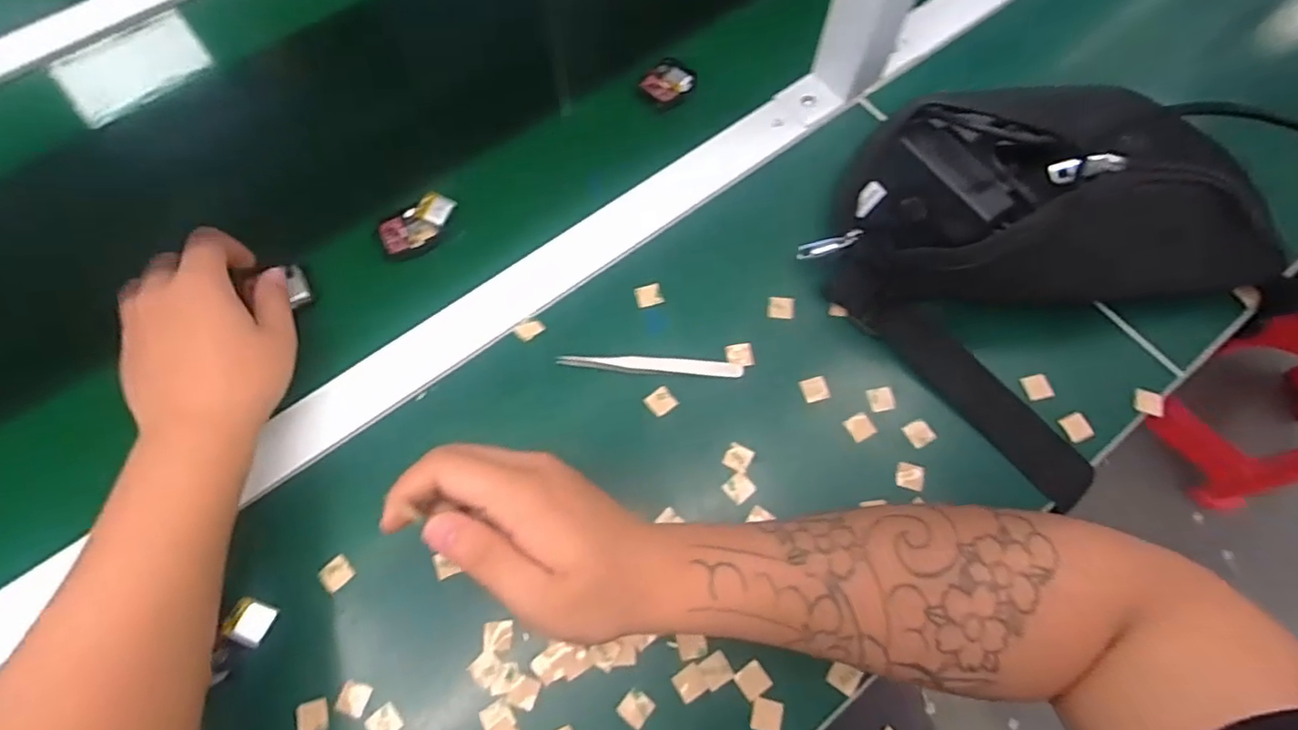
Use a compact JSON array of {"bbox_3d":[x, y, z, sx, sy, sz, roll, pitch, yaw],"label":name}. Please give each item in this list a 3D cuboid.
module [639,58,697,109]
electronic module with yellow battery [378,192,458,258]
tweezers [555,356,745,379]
[{"bbox_3d":[0.018,-0.226,0.500,0.038,0.008,0.042,35,73,14],"label":"module"},{"bbox_3d":[-0.163,-0.100,0.440,0.056,0.017,0.033,-25,70,-9],"label":"electronic module with yellow battery"},{"bbox_3d":[0.002,0.000,0.405,0.118,0.008,0.012,1,68,1],"label":"tweezers"}]

